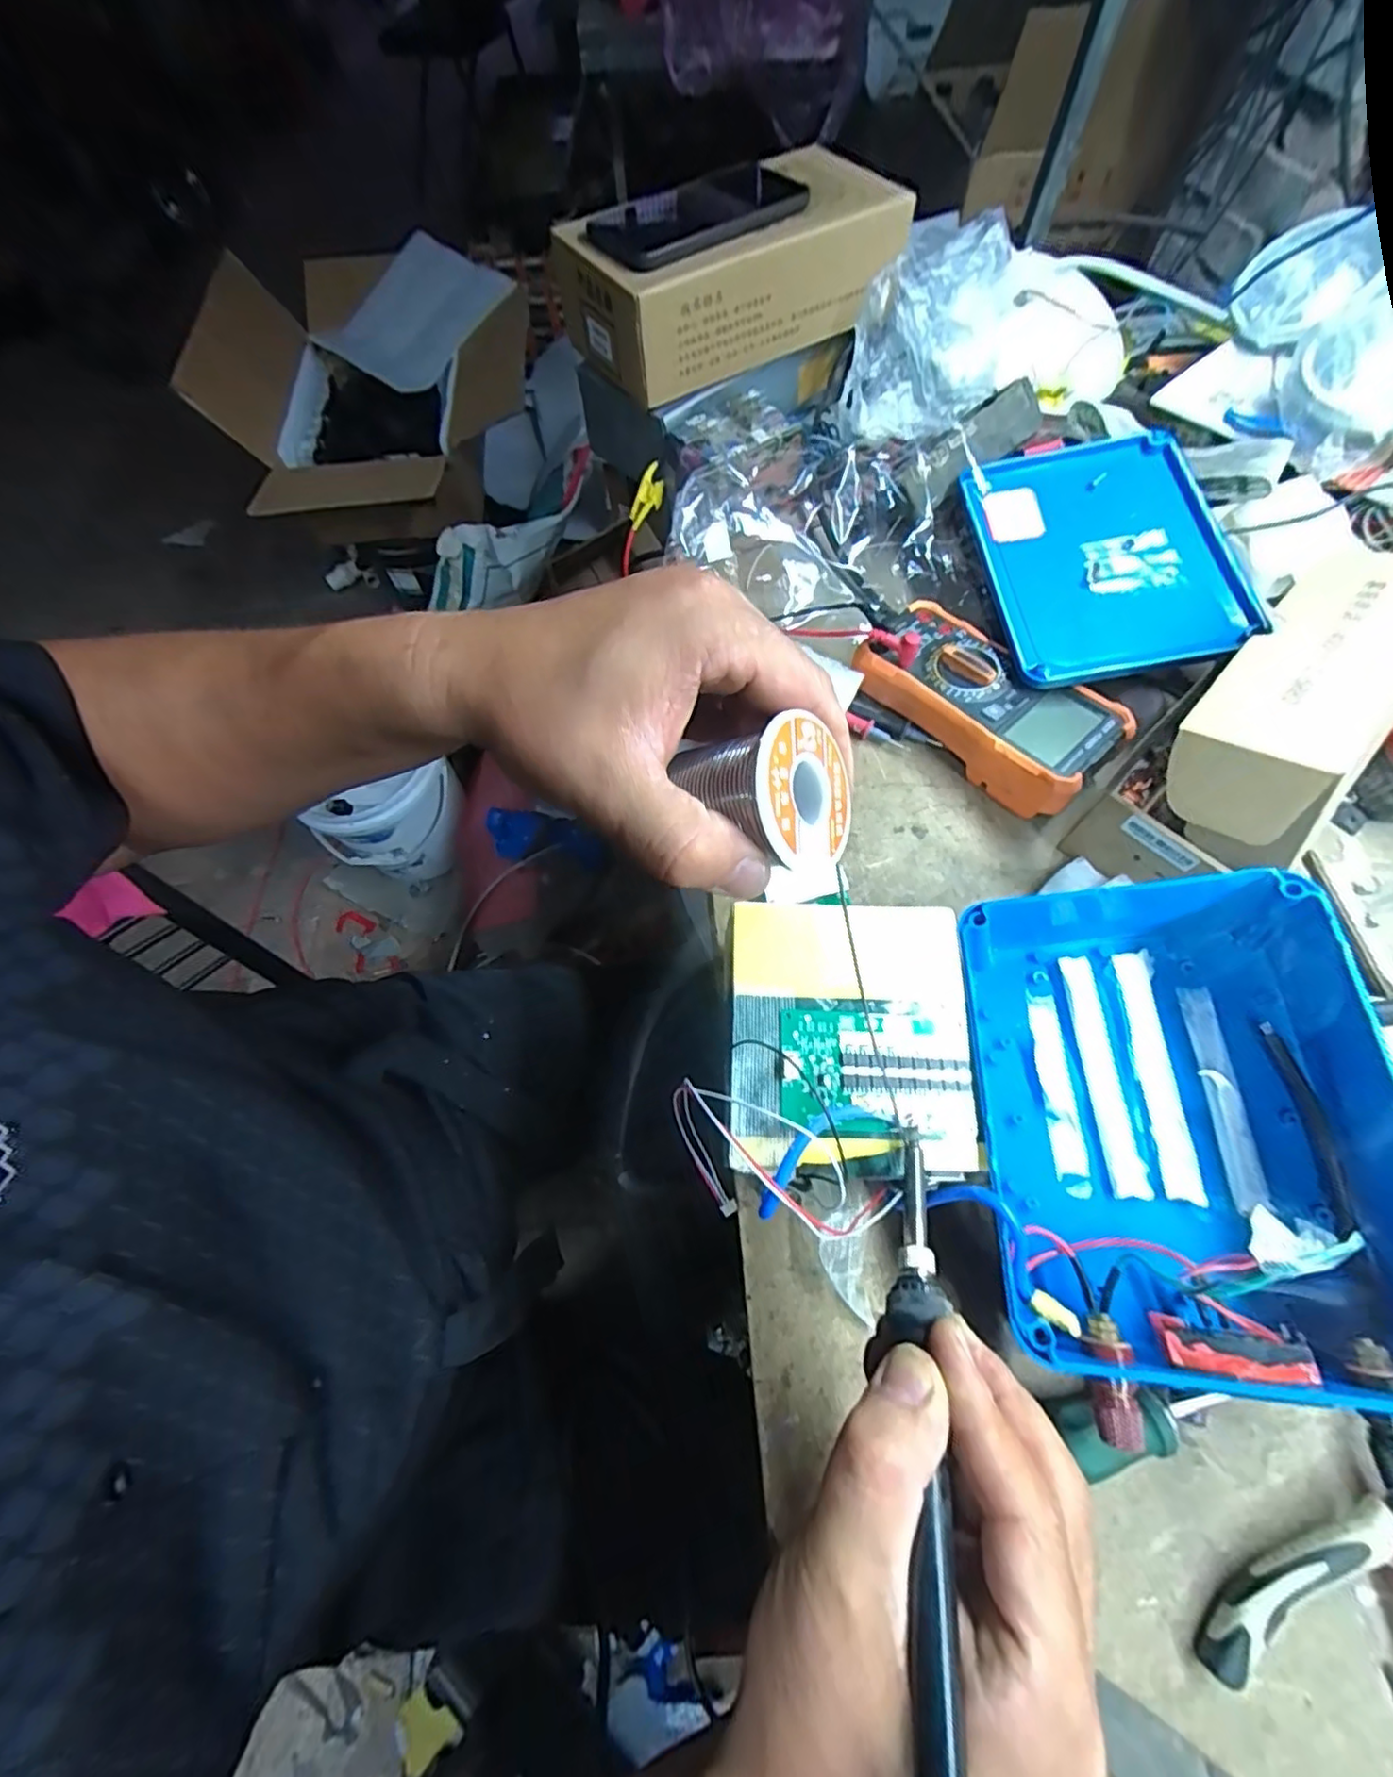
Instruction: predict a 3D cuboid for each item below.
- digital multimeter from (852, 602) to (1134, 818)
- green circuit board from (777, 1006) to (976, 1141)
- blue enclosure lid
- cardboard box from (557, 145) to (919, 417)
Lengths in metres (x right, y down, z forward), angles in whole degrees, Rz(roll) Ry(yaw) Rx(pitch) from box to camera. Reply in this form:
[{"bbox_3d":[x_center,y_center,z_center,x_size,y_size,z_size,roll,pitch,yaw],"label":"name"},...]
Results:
[{"bbox_3d":[0.193,-0.124,0.442,0.172,0.054,0.084,41,72,19],"label":"digital multimeter"},{"bbox_3d":[0.084,0.085,0.301,0.088,0.004,0.057,-1,64,1],"label":"green circuit board"},{"bbox_3d":[0.281,-0.229,0.441,0.159,0.014,0.192,-10,73,4],"label":"blue enclosure lid"},{"bbox_3d":[0.033,-0.483,0.522,0.240,0.095,0.122,-29,66,-11],"label":"cardboard box"}]

